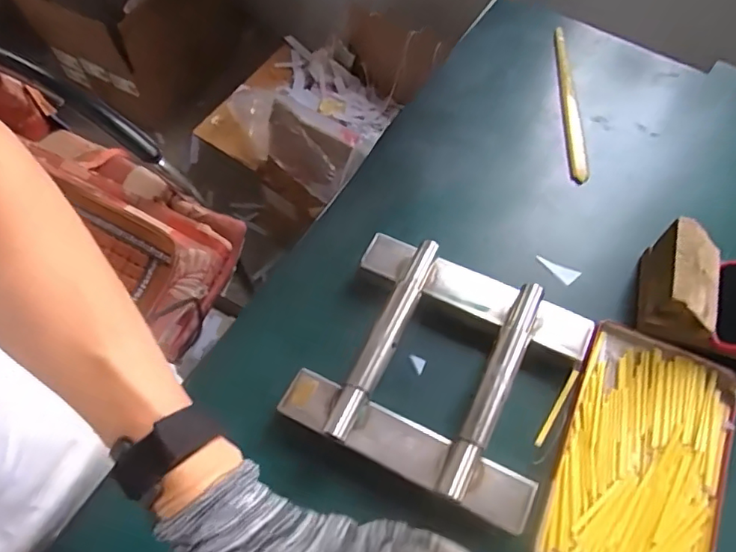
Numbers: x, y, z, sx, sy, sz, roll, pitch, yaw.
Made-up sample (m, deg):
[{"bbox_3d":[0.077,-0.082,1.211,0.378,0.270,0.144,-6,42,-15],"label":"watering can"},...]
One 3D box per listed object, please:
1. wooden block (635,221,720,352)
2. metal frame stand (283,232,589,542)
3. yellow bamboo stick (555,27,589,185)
[{"bbox_3d":[0.261,0.006,0.455,0.061,0.064,0.082,16,64,8],"label":"wooden block"},{"bbox_3d":[0.058,0.070,0.433,0.192,0.041,0.177,24,66,12],"label":"metal frame stand"},{"bbox_3d":[0.218,-0.187,0.586,0.020,0.014,0.203,3,63,2],"label":"yellow bamboo stick"}]

